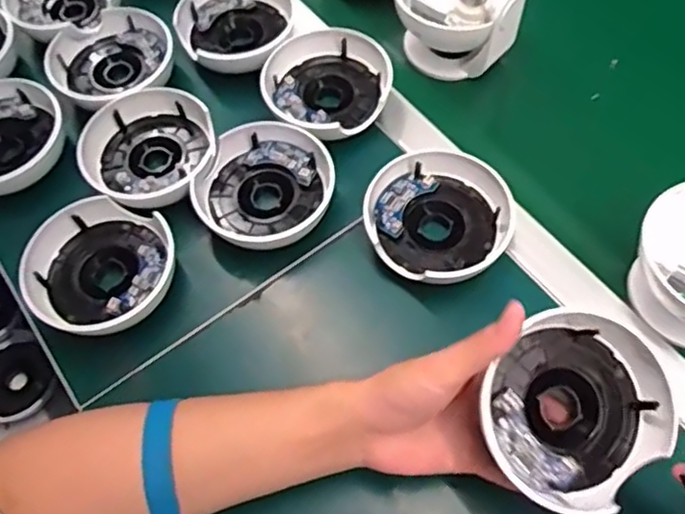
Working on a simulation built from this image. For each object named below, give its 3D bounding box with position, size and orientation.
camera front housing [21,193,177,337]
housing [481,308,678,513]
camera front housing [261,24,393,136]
[{"bbox_3d":[-0.195,0.012,0.520,0.115,0.047,0.112,-1,61,1],"label":"camera front housing"},{"bbox_3d":[0.142,0.091,0.386,0.110,0.046,0.110,4,71,-11],"label":"housing"},{"bbox_3d":[-0.016,-0.163,0.599,0.112,0.035,0.118,-1,61,1],"label":"camera front housing"}]

